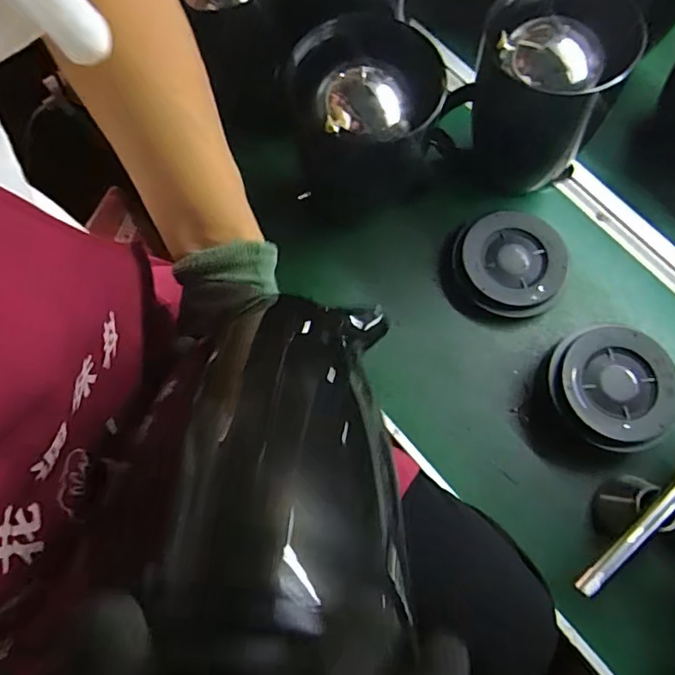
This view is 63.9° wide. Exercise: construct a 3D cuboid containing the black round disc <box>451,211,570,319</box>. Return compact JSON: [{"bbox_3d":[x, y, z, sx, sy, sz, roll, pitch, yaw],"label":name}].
[{"bbox_3d":[0.180,-0.079,0.575,0.112,0.034,0.114,0,72,-1],"label":"black round disc"}]

